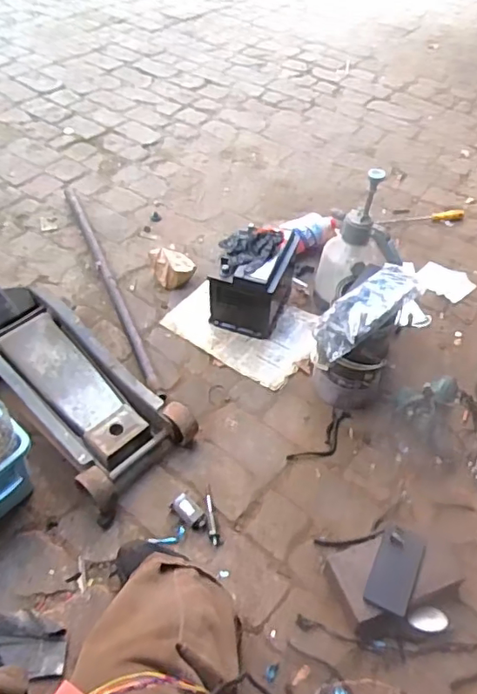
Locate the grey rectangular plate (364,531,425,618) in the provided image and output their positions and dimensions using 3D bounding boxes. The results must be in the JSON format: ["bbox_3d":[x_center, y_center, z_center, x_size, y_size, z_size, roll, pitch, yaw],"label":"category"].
[{"bbox_3d":[0.282,0.401,0.993,0.079,0.006,0.147,25,49,12],"label":"grey rectangular plate"}]

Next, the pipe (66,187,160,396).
[{"bbox_3d":[-0.383,-0.217,1.588,0.032,0.027,0.933,-20,52,-15],"label":"pipe"}]

